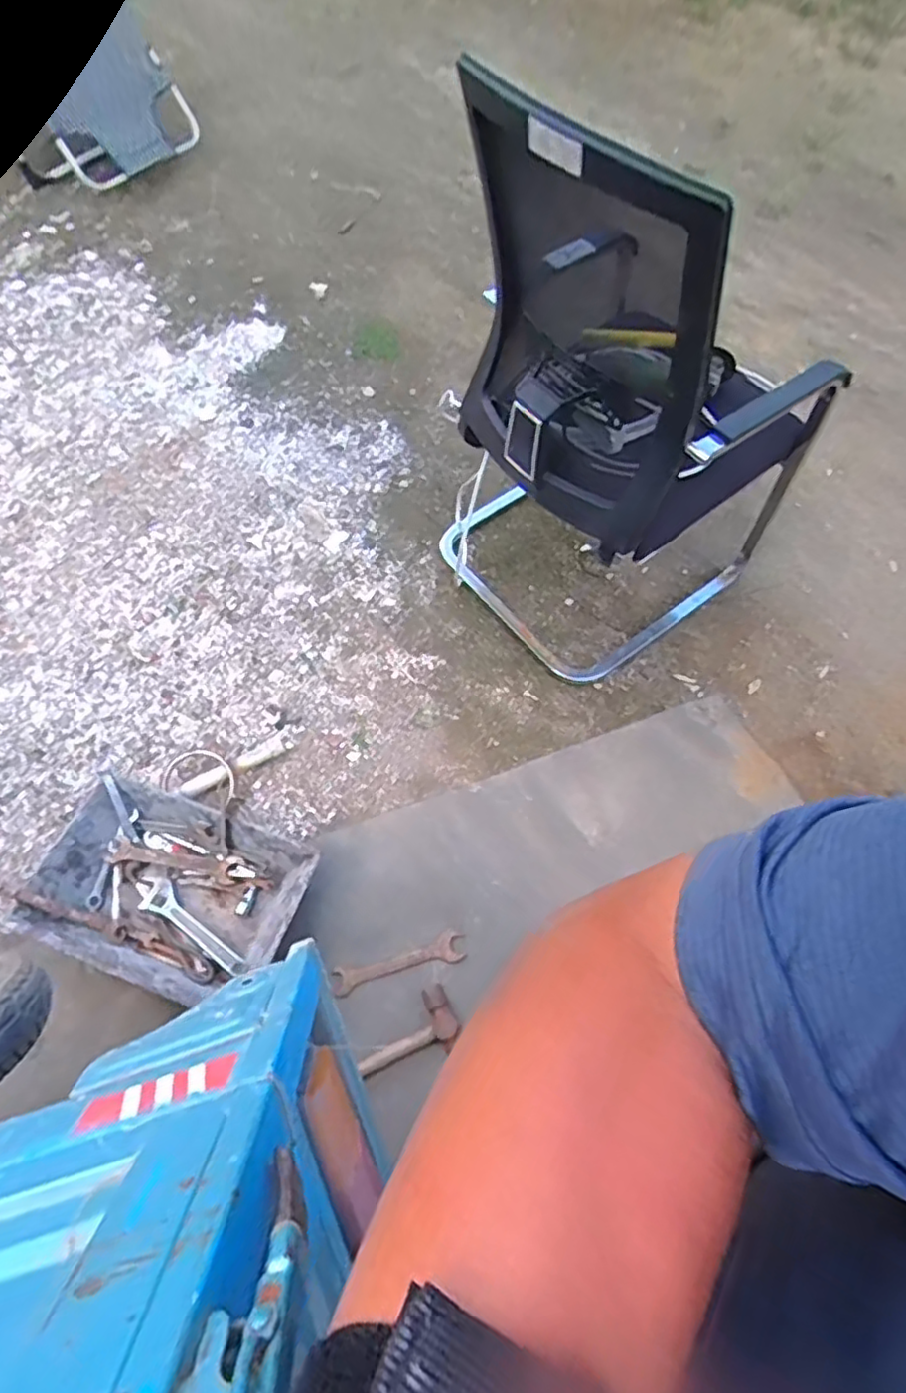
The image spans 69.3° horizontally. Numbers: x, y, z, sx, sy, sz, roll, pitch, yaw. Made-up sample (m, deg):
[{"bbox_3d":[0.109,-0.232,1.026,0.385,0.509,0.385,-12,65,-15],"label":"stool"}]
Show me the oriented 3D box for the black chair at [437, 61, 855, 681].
[{"bbox_3d":[0.339,-0.570,1.262,0.626,1.025,0.609,-33,65,-16],"label":"black chair"}]

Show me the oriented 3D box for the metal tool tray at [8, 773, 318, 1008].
[{"bbox_3d":[-0.521,0.356,1.231,0.467,0.104,0.324,20,64,7],"label":"metal tool tray"}]

